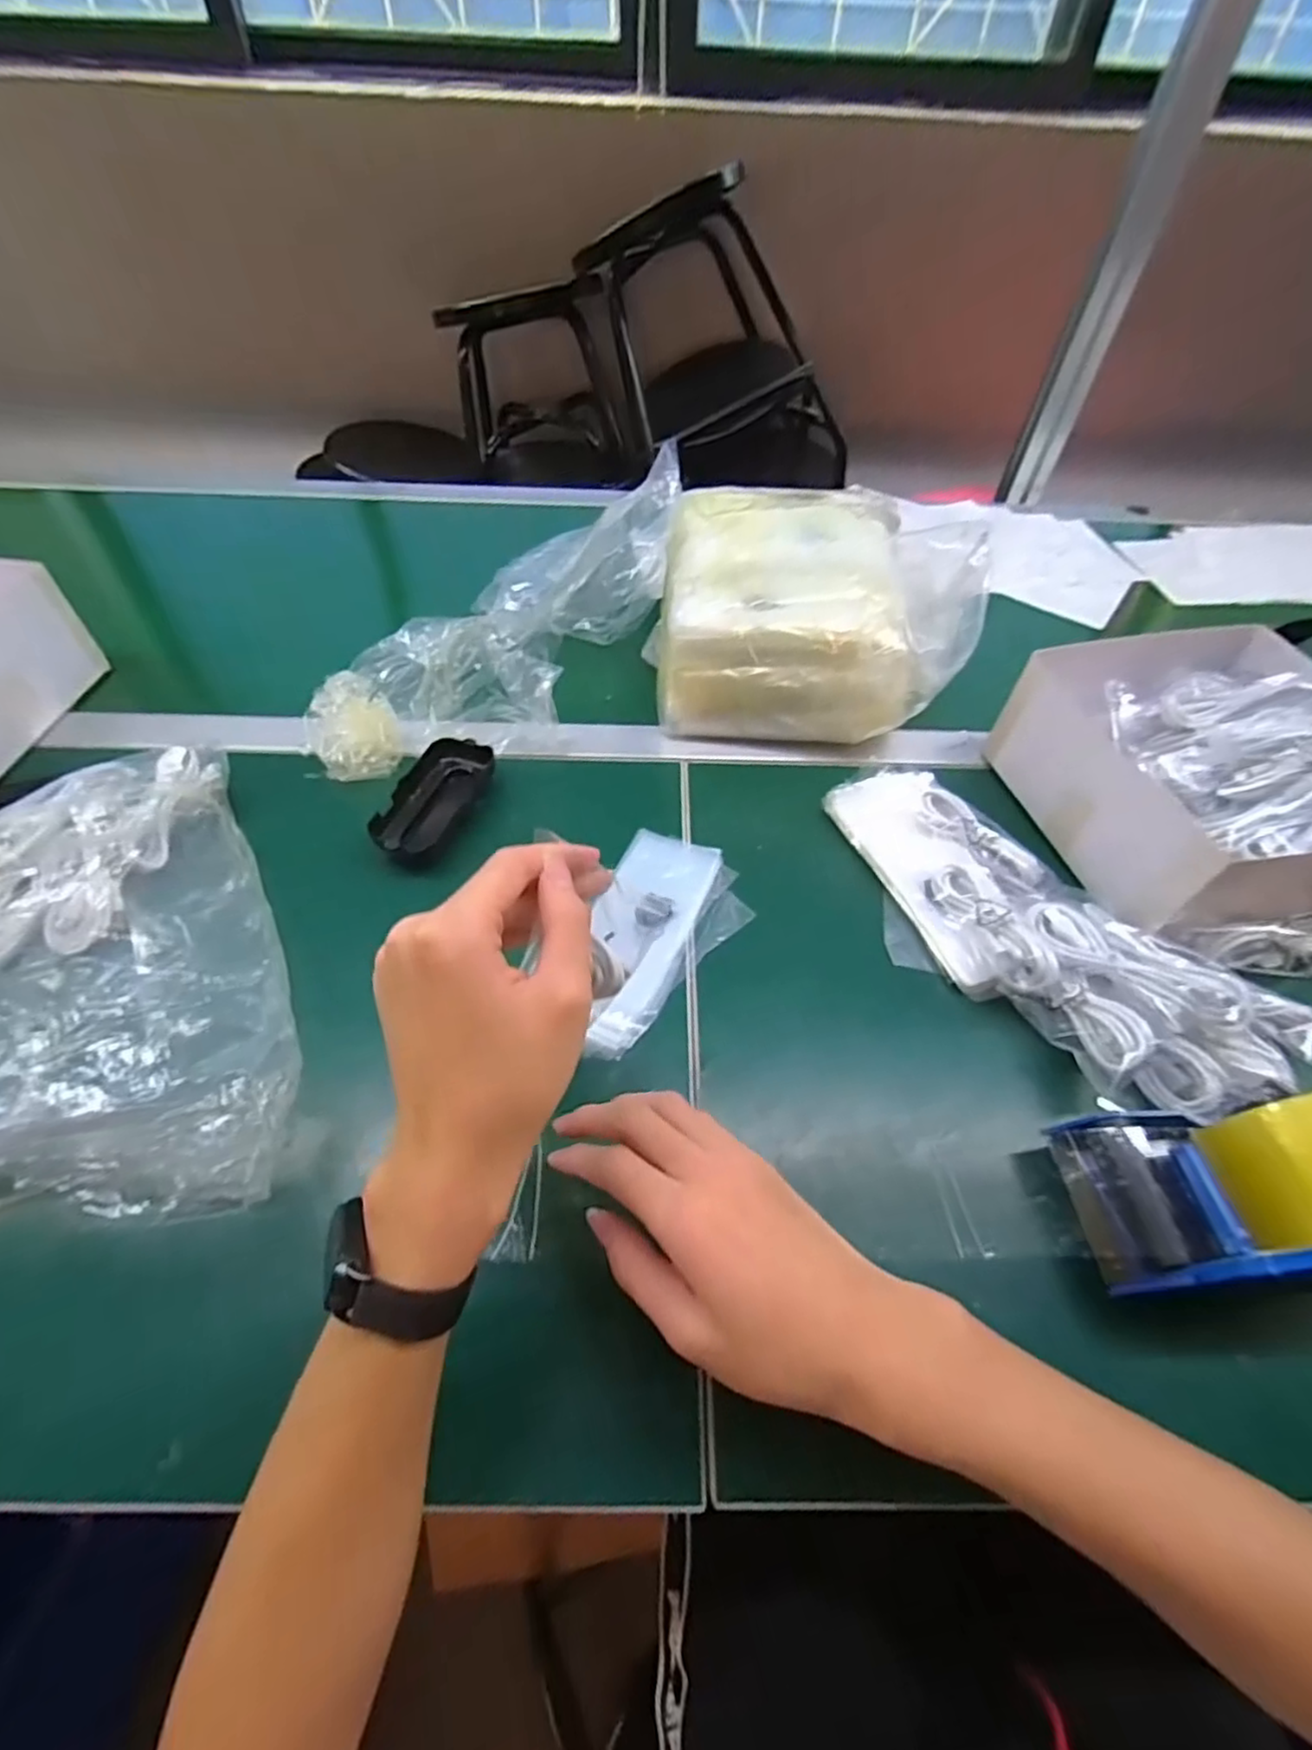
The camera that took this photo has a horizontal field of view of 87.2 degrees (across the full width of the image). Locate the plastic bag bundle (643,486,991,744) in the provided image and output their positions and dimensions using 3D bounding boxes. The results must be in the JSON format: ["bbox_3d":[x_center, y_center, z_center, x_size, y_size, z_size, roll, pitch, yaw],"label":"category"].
[{"bbox_3d":[0.127,-0.224,0.582,0.239,0.130,0.214,9,52,5],"label":"plastic bag bundle"}]

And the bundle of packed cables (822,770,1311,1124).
[{"bbox_3d":[0.236,0.022,0.436,0.133,0.045,0.299,-31,59,-23],"label":"bundle of packed cables"}]

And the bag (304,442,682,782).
[{"bbox_3d":[-0.122,-0.221,0.578,0.174,0.113,0.376,24,55,16],"label":"bag"}]

